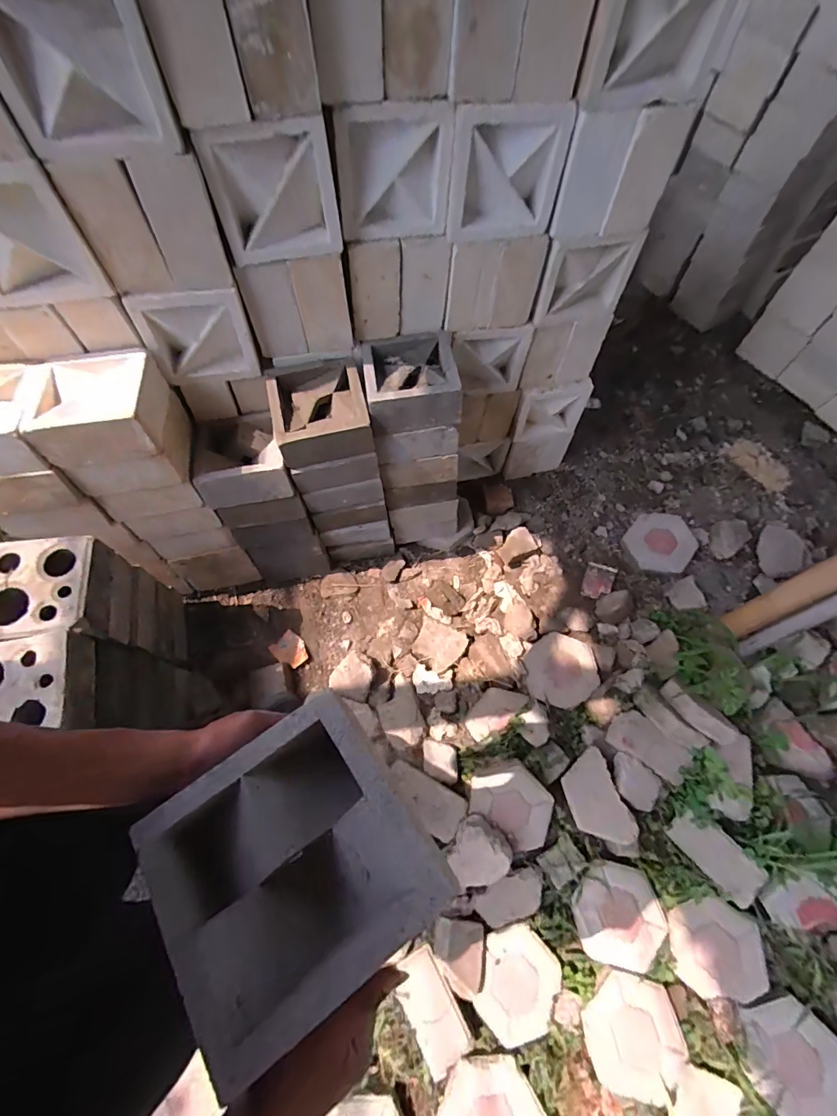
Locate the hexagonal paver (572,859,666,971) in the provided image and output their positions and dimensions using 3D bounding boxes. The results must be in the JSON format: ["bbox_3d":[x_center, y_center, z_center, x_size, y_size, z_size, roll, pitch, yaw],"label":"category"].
[{"bbox_3d":[0.475,0.840,1.093,0.194,0.030,0.198,10,63,5],"label":"hexagonal paver"}]

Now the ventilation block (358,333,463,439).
[{"bbox_3d":[-0.017,-0.395,1.037,0.201,0.093,0.199,-7,65,-5],"label":"ventilation block"}]

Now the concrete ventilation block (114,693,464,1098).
[{"bbox_3d":[-0.106,0.258,0.399,0.202,0.087,0.192,-33,68,-16],"label":"concrete ventilation block"}]

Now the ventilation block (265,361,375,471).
[{"bbox_3d":[-0.217,-0.316,1.022,0.200,0.108,0.183,-11,65,-7],"label":"ventilation block"}]

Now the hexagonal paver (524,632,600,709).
[{"bbox_3d":[0.411,0.316,1.324,0.203,0.048,0.199,1,63,0],"label":"hexagonal paver"}]

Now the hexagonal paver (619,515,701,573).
[{"bbox_3d":[0.764,-0.051,1.475,0.206,0.046,0.197,19,94,34],"label":"hexagonal paver"}]

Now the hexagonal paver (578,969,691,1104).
[{"bbox_3d":[0.469,1.031,0.995,0.210,0.038,0.196,-29,67,-15],"label":"hexagonal paver"}]

